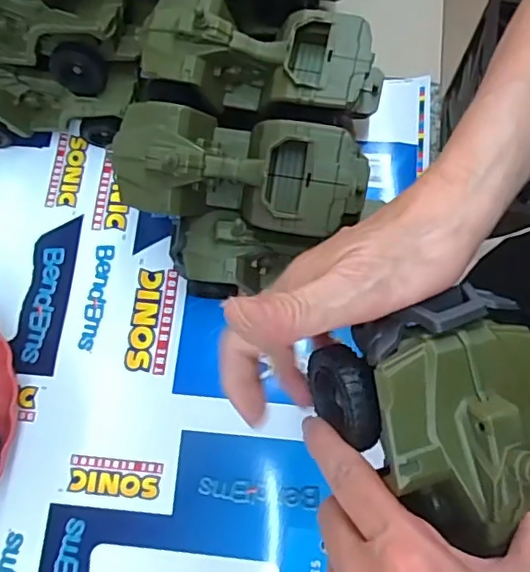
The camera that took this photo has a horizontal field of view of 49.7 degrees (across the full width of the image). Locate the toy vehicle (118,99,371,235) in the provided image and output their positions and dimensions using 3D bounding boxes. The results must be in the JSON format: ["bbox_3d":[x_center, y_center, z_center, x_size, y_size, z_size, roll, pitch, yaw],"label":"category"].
[{"bbox_3d":[-0.017,-0.086,0.433,0.187,0.066,0.085,7,75,3],"label":"toy vehicle"}]

